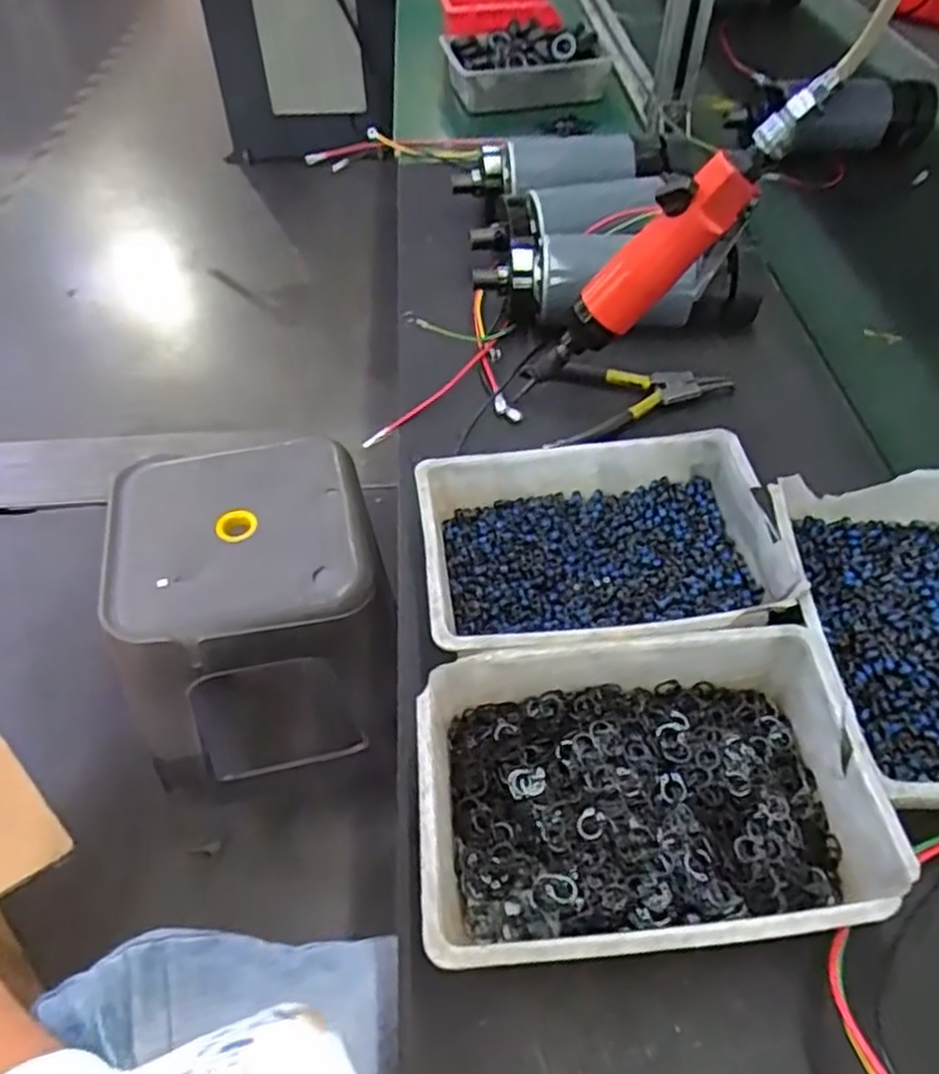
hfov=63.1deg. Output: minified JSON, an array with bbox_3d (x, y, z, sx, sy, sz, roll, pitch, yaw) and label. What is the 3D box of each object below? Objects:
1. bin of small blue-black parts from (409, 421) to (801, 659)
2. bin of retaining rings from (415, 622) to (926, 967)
[{"bbox_3d":[0.074,0.007,0.457,0.201,0.055,0.148,-5,50,-4],"label":"bin of small blue-black parts"},{"bbox_3d":[0.079,0.120,0.362,0.201,0.055,0.141,-5,50,-4],"label":"bin of retaining rings"}]

